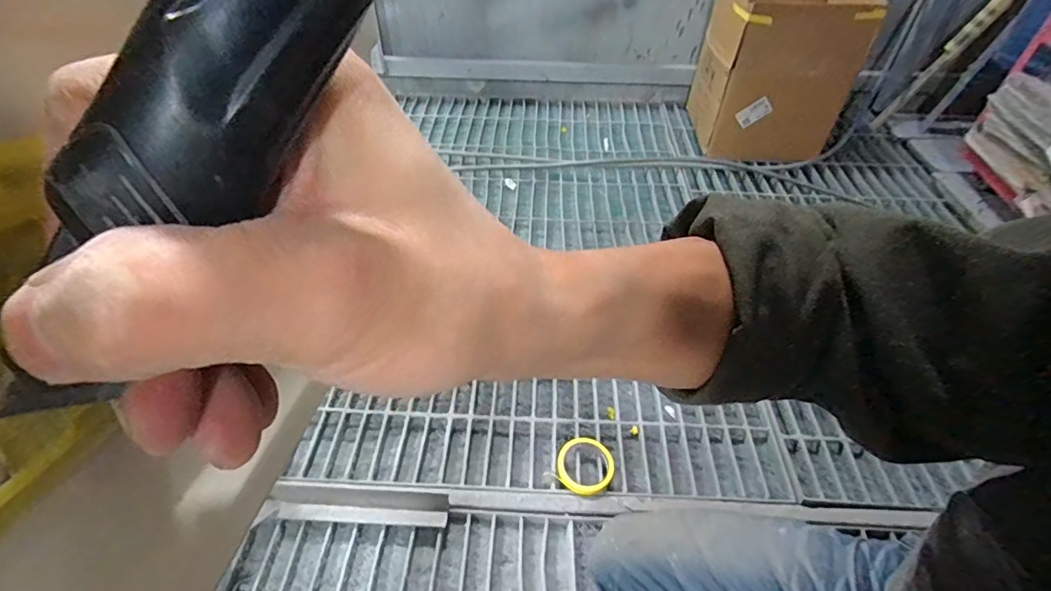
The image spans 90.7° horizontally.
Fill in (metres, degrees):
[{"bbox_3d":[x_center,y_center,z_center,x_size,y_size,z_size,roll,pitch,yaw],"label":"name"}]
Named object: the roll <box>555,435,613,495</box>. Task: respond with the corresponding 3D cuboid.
[{"bbox_3d":[0.104,0.297,0.908,0.097,0.022,0.104,1,48,-2],"label":"roll"}]

